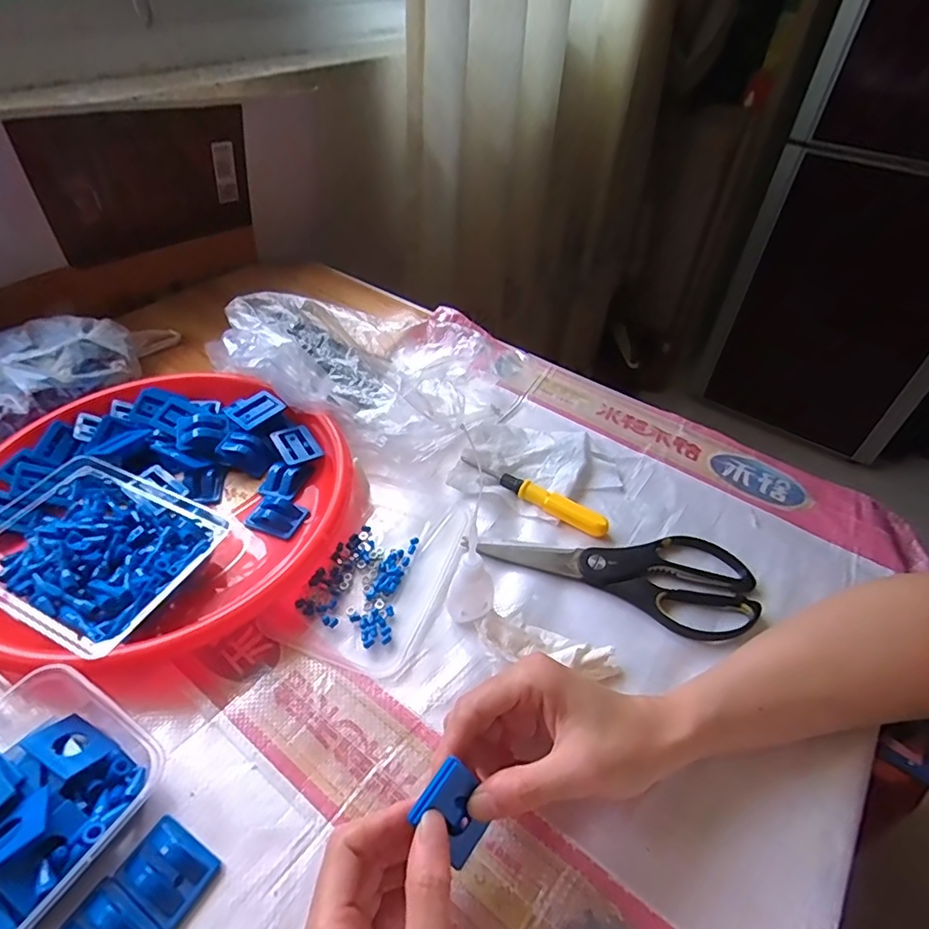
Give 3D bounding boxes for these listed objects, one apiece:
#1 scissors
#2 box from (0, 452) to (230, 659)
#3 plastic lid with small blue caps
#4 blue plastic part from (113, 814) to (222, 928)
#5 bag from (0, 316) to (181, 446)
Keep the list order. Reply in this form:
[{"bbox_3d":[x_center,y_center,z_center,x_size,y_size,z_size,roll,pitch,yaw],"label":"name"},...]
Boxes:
[{"bbox_3d":[0.125,0.074,0.432,0.202,0.010,0.086,19,47,16],"label":"scissors"},{"bbox_3d":[-0.278,0.058,0.406,0.178,0.035,0.132,20,47,17],"label":"box"},{"bbox_3d":[-0.067,0.075,0.424,0.102,0.008,0.165,17,46,14],"label":"plastic lid with small blue caps"},{"bbox_3d":[-0.157,0.211,0.283,0.046,0.015,0.034,25,49,21],"label":"blue plastic part"},{"bbox_3d":[-0.410,-0.098,0.543,0.117,0.061,0.234,16,46,13],"label":"bag"}]

